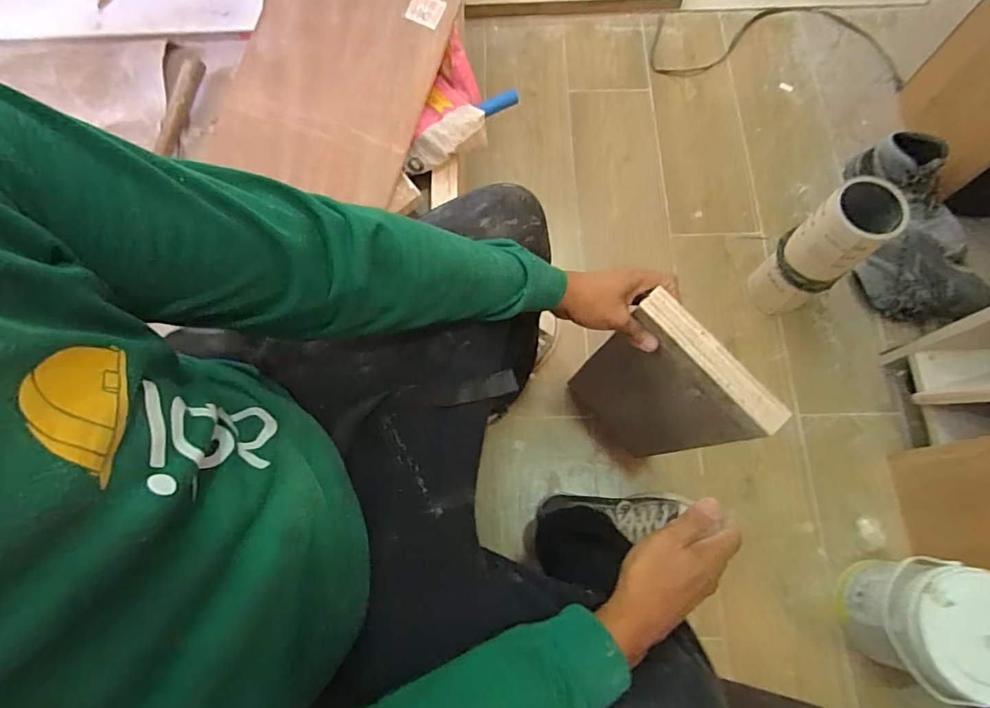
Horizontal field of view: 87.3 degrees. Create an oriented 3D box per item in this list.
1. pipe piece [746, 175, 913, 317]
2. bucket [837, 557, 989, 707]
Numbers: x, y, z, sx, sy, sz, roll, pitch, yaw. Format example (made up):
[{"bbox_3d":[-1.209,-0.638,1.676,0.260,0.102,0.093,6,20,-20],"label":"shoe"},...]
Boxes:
[{"bbox_3d":[0.585,-0.179,0.957,0.107,0.310,0.119,-36,76,-12],"label":"pipe piece"},{"bbox_3d":[0.666,0.413,0.810,0.165,0.226,0.171,-24,74,-7],"label":"bucket"}]

